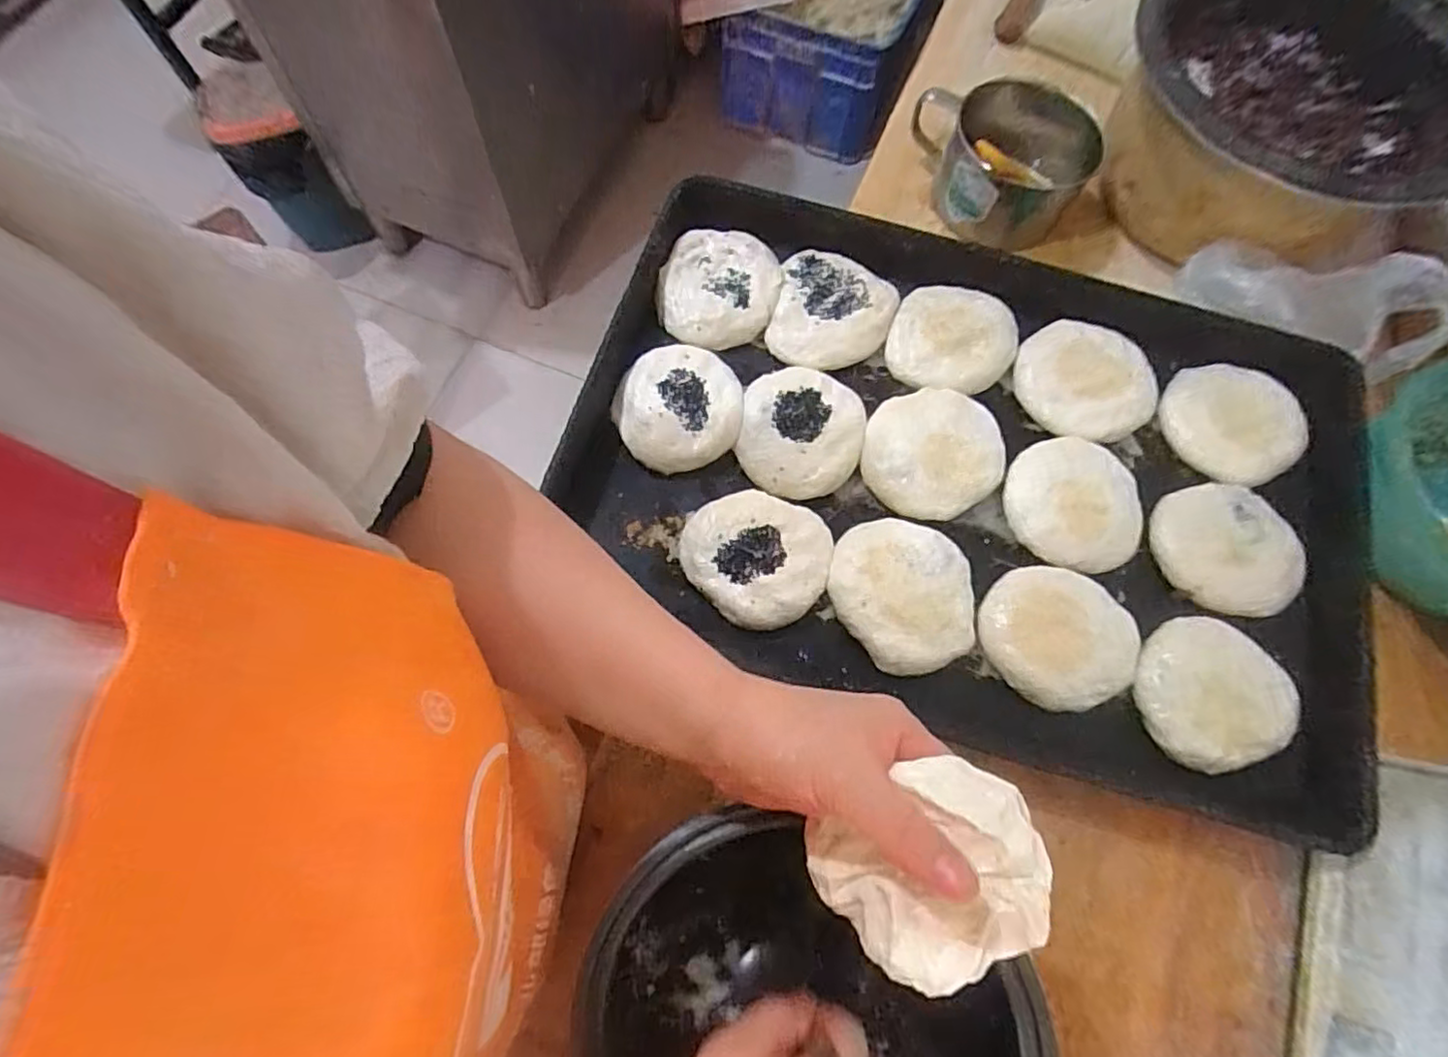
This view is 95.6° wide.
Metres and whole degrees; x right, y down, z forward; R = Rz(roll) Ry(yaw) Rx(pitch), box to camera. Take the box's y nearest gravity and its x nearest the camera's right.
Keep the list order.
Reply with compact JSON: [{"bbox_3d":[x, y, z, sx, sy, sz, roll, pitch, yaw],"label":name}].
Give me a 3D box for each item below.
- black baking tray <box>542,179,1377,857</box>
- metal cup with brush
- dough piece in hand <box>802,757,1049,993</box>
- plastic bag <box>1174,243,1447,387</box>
[{"bbox_3d":[0.199,-0.058,0.551,0.647,0.046,0.455,22,71,5],"label":"black baking tray"},{"bbox_3d":[0.292,-0.401,0.709,0.189,0.098,0.150,27,72,7],"label":"metal cup with brush"},{"bbox_3d":[0.094,0.152,0.296,0.089,0.056,0.080,-40,77,-15],"label":"dough piece in hand"},{"bbox_3d":[0.515,-0.204,0.582,0.198,0.085,0.076,28,70,30],"label":"plastic bag"}]

